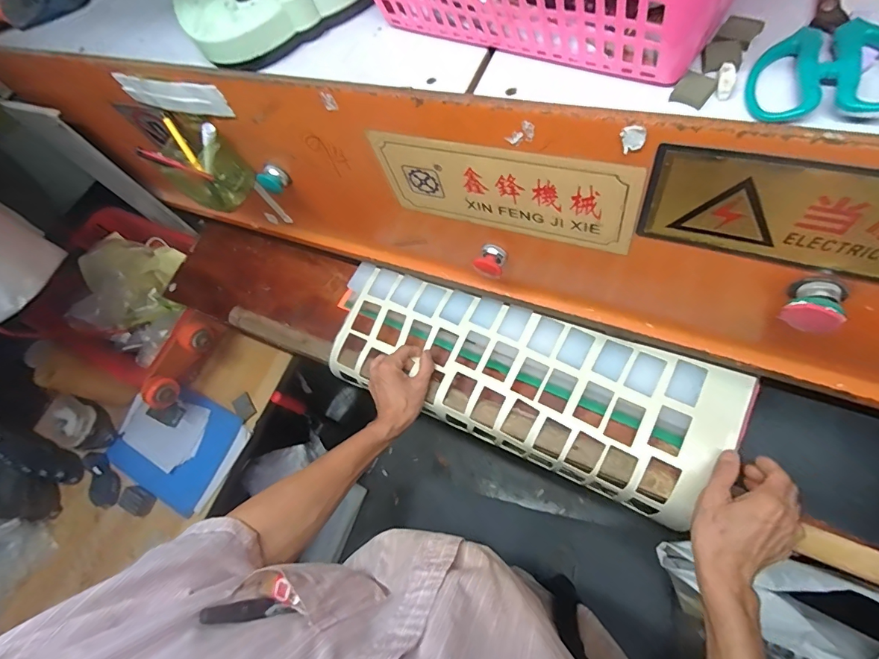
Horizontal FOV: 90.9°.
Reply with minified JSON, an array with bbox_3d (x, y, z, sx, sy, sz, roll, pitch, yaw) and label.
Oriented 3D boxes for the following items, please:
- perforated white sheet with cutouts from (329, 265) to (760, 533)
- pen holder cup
[{"bbox_3d":[0.109,0.075,0.648,0.574,0.090,0.206,19,80,22],"label":"perforated white sheet with cutouts"},{"bbox_3d":[-0.322,-0.219,0.609,0.102,0.093,0.088,-26,47,-18],"label":"pen holder cup"}]

